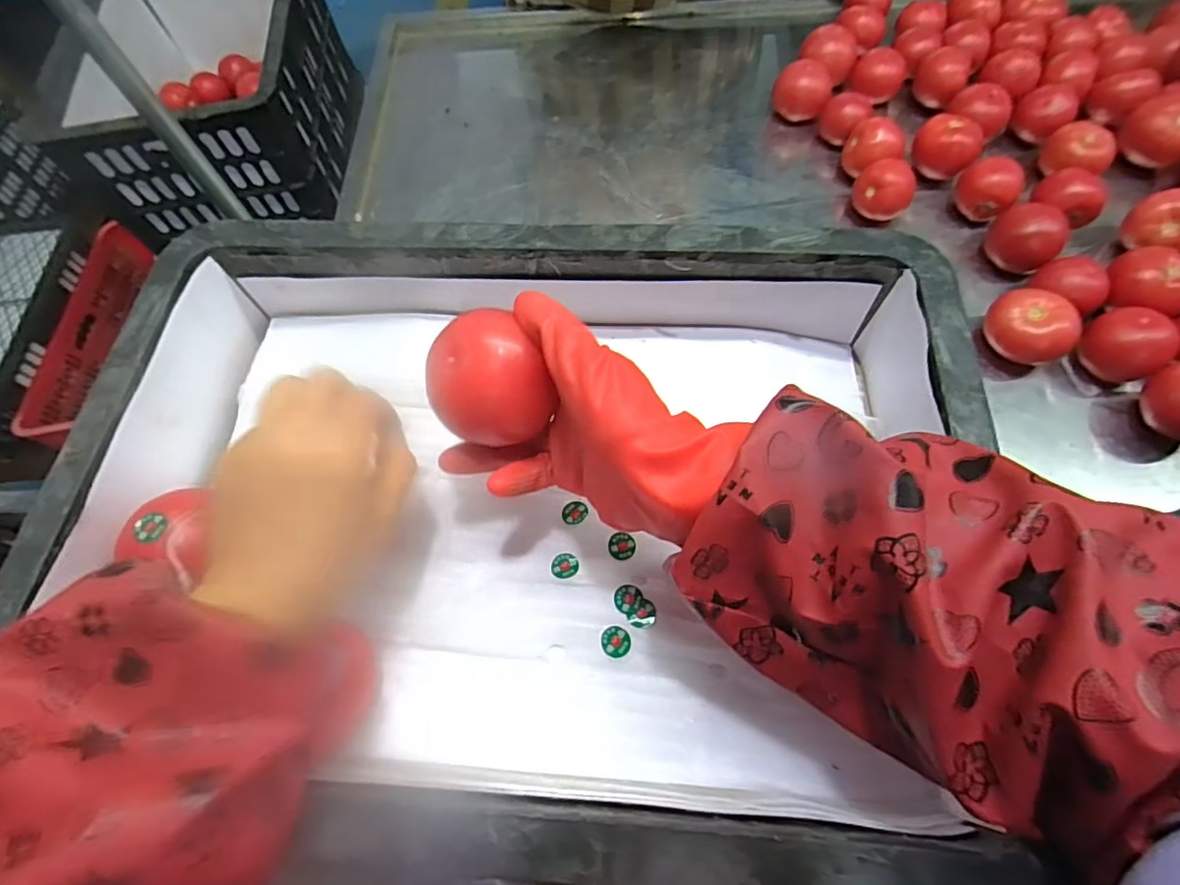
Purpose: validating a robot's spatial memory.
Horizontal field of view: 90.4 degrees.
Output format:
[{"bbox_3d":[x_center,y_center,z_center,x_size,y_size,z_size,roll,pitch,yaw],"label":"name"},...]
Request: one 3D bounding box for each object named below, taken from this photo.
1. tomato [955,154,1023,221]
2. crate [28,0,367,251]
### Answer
[{"bbox_3d":[0.443,-0.284,0.653,0.059,0.051,0.069,30,70,16],"label":"tomato"},{"bbox_3d":[-0.586,-0.580,0.924,0.333,0.208,0.485,-12,65,-3],"label":"crate"}]

